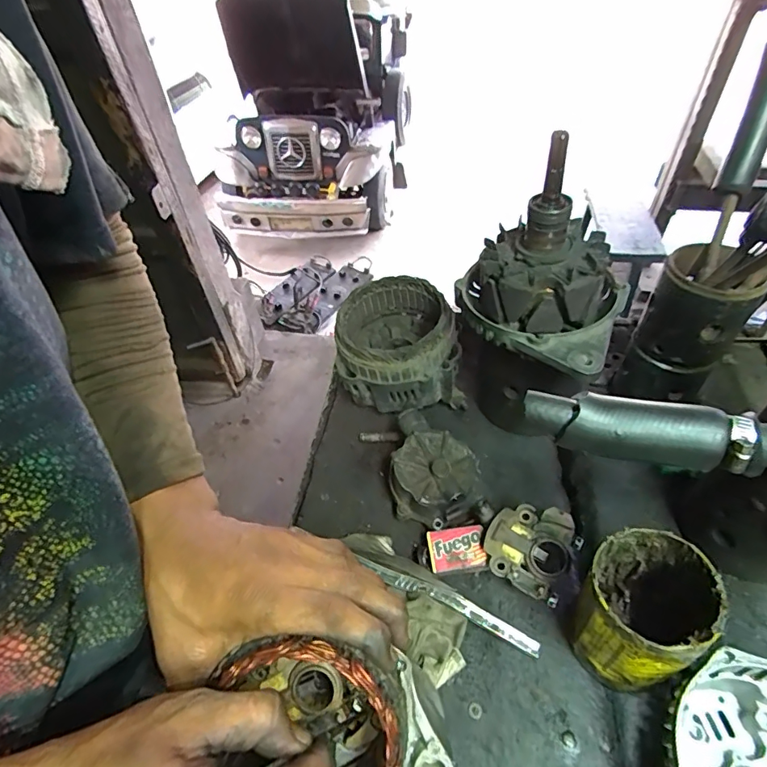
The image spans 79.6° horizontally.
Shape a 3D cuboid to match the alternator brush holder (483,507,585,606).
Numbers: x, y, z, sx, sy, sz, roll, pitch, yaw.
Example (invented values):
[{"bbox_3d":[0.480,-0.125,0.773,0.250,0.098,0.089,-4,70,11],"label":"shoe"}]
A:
[{"bbox_3d":[0.127,0.142,0.403,0.070,0.028,0.073,28,65,20],"label":"alternator brush holder"}]

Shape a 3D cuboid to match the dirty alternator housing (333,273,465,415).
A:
[{"bbox_3d":[0.014,-0.044,0.533,0.130,0.107,0.130,-7,47,-2],"label":"dirty alternator housing"}]

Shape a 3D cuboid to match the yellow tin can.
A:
[{"bbox_3d":[0.174,0.160,0.324,0.070,0.117,0.076,-2,47,2],"label":"yellow tin can"}]

